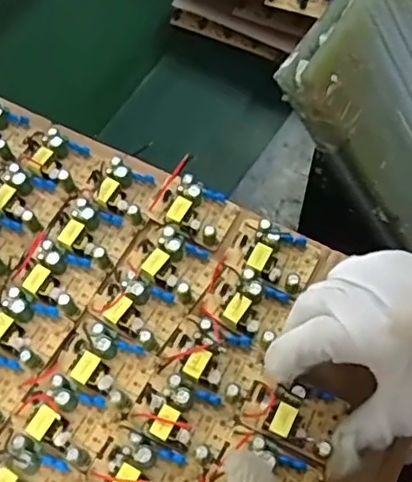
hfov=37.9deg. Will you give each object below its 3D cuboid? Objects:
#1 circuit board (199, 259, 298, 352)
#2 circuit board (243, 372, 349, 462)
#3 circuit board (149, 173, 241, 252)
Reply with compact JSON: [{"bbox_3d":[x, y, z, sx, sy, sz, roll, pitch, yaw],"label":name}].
[{"bbox_3d":[0.022,0.033,0.342,0.049,0.018,0.035,26,64,14],"label":"circuit board"},{"bbox_3d":[0.047,0.089,0.316,0.049,0.015,0.035,23,63,13],"label":"circuit board"},{"bbox_3d":[-0.009,-0.020,0.374,0.051,0.015,0.037,22,63,12],"label":"circuit board"}]

